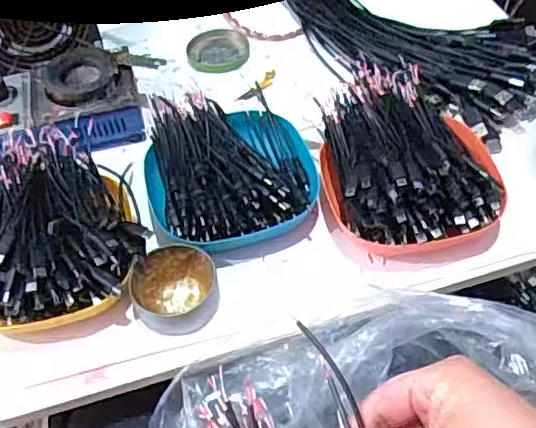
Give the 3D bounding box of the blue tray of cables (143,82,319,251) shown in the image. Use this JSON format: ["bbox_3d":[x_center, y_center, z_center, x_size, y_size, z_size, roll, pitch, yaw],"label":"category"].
[{"bbox_3d":[-0.033,-0.041,0.515,0.135,0.046,0.157,-11,52,-4],"label":"blue tray of cables"}]

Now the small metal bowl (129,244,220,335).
[{"bbox_3d":[-0.069,0.054,0.458,0.060,0.025,0.059,-2,52,3],"label":"small metal bowl"}]

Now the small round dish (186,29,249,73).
[{"bbox_3d":[-0.054,-0.178,0.665,0.066,0.010,0.063,-2,52,3],"label":"small round dish"}]

